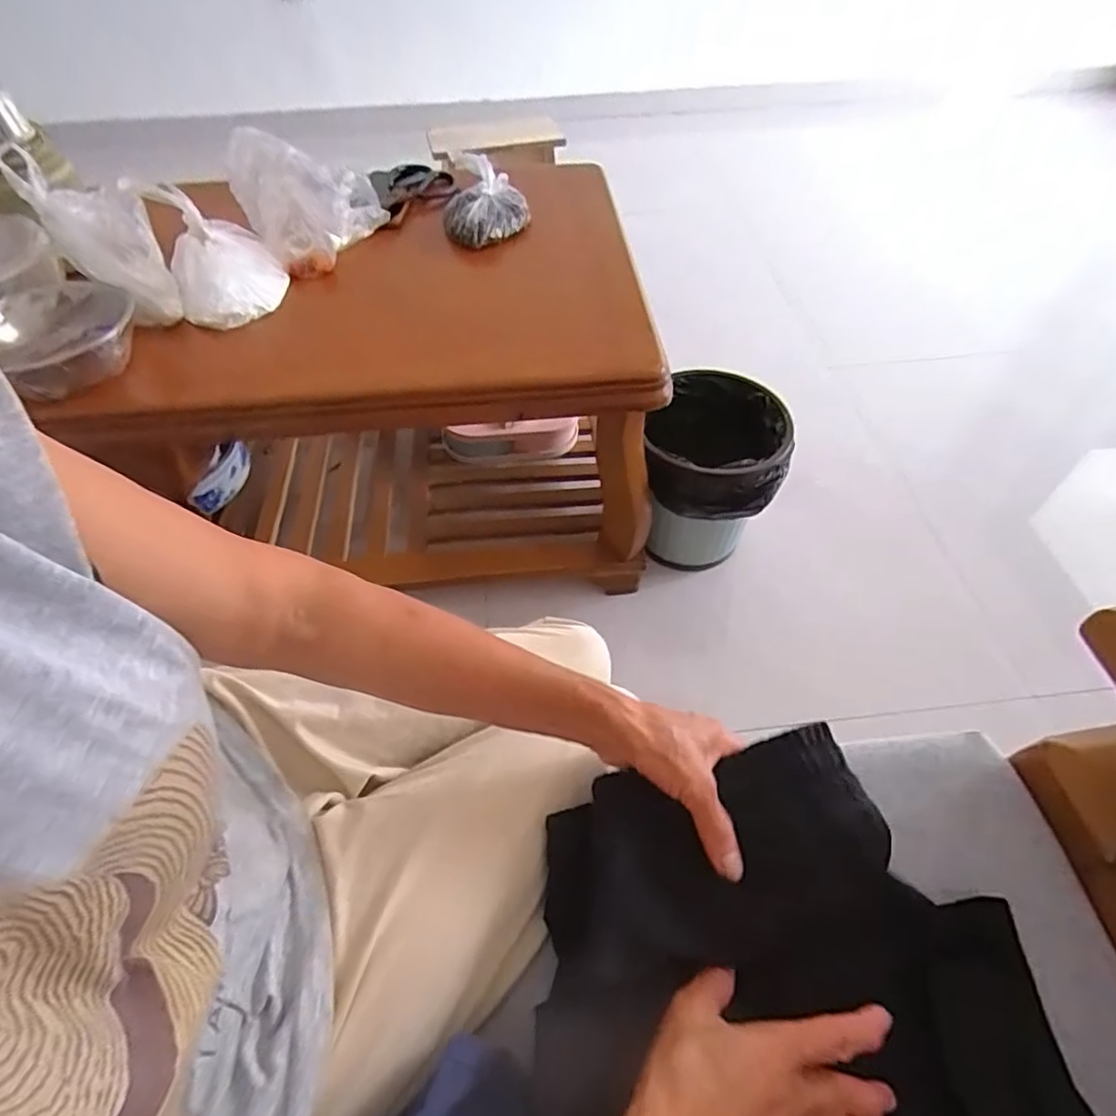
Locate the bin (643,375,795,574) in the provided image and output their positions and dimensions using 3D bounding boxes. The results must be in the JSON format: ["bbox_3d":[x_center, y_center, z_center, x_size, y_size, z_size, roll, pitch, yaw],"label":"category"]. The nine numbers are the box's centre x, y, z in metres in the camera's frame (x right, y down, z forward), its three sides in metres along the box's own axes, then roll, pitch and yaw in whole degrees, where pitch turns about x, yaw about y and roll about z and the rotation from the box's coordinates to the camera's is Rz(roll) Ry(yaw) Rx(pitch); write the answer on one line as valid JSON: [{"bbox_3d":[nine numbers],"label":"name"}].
[{"bbox_3d":[0.235,-0.121,0.980,0.192,0.240,0.222,8,53,7],"label":"bin"}]

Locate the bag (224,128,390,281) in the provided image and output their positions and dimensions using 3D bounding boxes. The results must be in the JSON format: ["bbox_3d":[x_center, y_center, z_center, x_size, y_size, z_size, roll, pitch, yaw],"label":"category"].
[{"bbox_3d":[-0.312,-0.459,0.782,0.136,0.116,0.151,34,60,24],"label":"bag"}]

